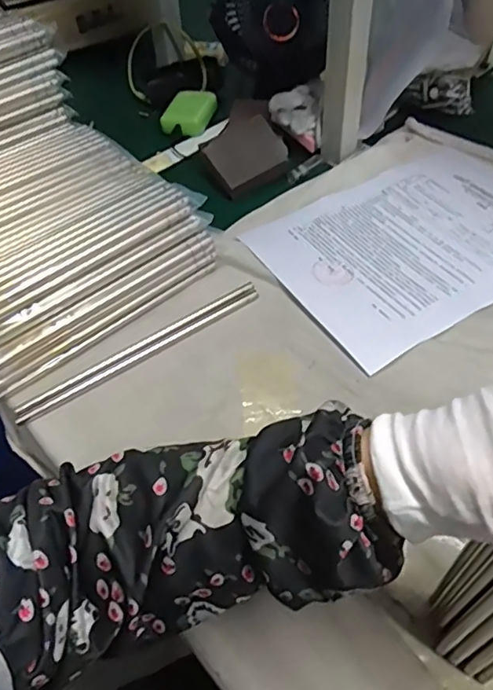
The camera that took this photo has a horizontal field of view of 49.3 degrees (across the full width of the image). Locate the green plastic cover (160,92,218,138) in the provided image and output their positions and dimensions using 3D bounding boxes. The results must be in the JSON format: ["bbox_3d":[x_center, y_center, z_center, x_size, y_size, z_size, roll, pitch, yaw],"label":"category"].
[{"bbox_3d":[-0.076,-0.303,0.703,0.057,0.022,0.082,12,53,13],"label":"green plastic cover"}]

